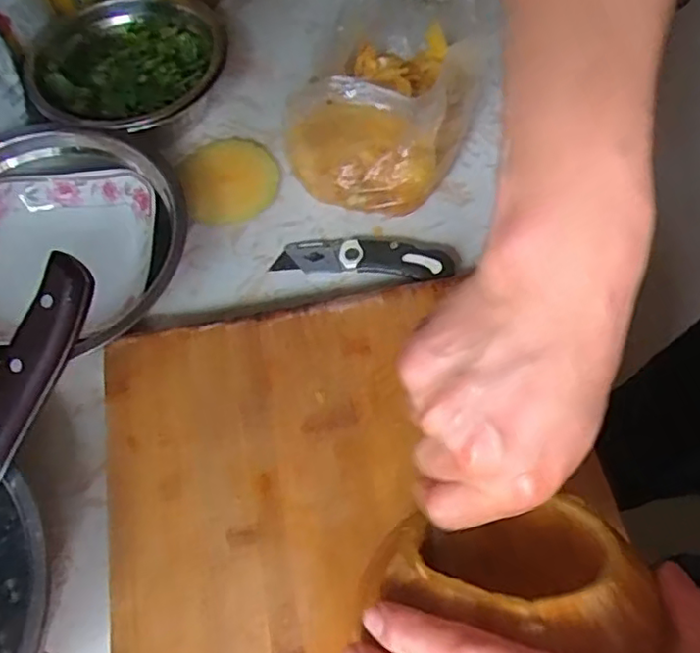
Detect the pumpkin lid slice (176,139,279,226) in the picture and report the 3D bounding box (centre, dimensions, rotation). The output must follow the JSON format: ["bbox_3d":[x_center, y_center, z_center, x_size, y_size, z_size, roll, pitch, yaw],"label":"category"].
[{"bbox_3d":[-0.104,-0.125,0.549,0.080,0.013,0.085,0,62,0],"label":"pumpkin lid slice"}]

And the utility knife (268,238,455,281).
[{"bbox_3d":[0.010,-0.057,0.504,0.137,0.019,0.042,4,62,2],"label":"utility knife"}]

